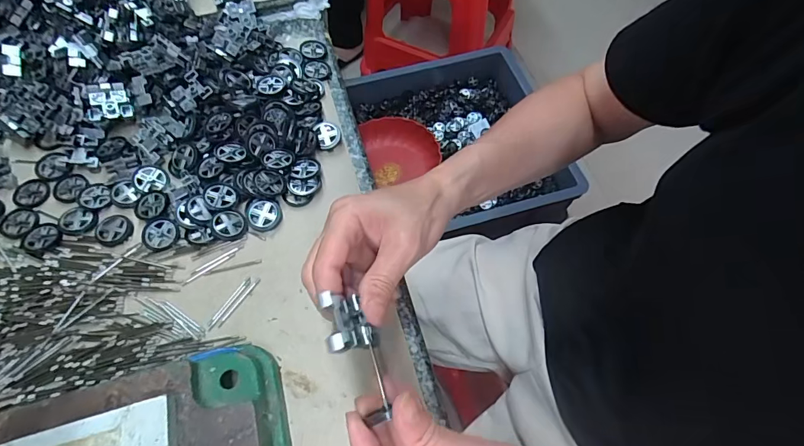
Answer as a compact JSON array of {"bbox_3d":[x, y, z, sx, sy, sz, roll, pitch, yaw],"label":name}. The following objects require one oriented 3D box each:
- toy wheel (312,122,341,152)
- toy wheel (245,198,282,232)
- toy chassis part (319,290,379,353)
[{"bbox_3d":[-0.067,-0.080,0.379,0.022,0.008,0.027,-17,64,-9],"label":"toy wheel"},{"bbox_3d":[-0.115,-0.007,0.345,0.029,0.008,0.026,1,63,0],"label":"toy wheel"},{"bbox_3d":[-0.030,0.055,0.233,0.026,0.020,0.031,-16,64,-8],"label":"toy chassis part"}]

